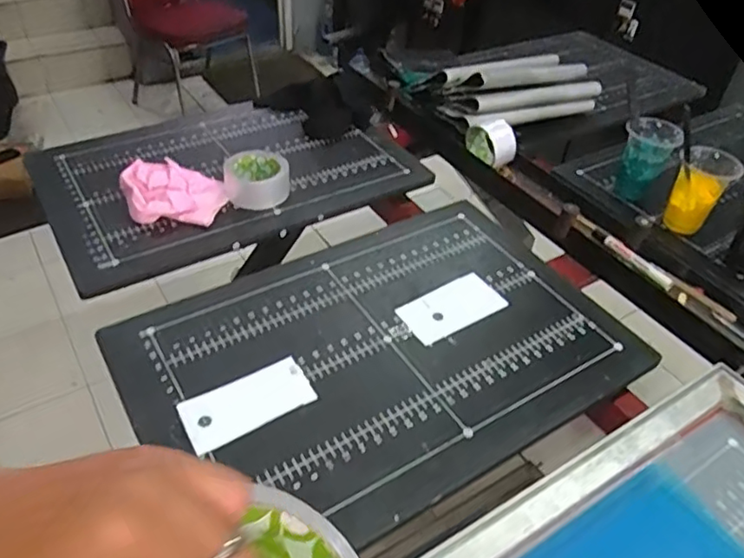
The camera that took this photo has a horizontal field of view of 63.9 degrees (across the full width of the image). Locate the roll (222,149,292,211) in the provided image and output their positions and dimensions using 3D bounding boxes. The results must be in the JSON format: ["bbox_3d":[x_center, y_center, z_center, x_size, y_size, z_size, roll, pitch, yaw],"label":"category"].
[{"bbox_3d":[-0.185,-0.160,0.960,0.100,0.048,0.121,-9,44,-14],"label":"roll"}]

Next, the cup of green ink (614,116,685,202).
[{"bbox_3d":[0.452,-0.193,0.997,0.081,0.134,0.070,23,45,19],"label":"cup of green ink"}]

